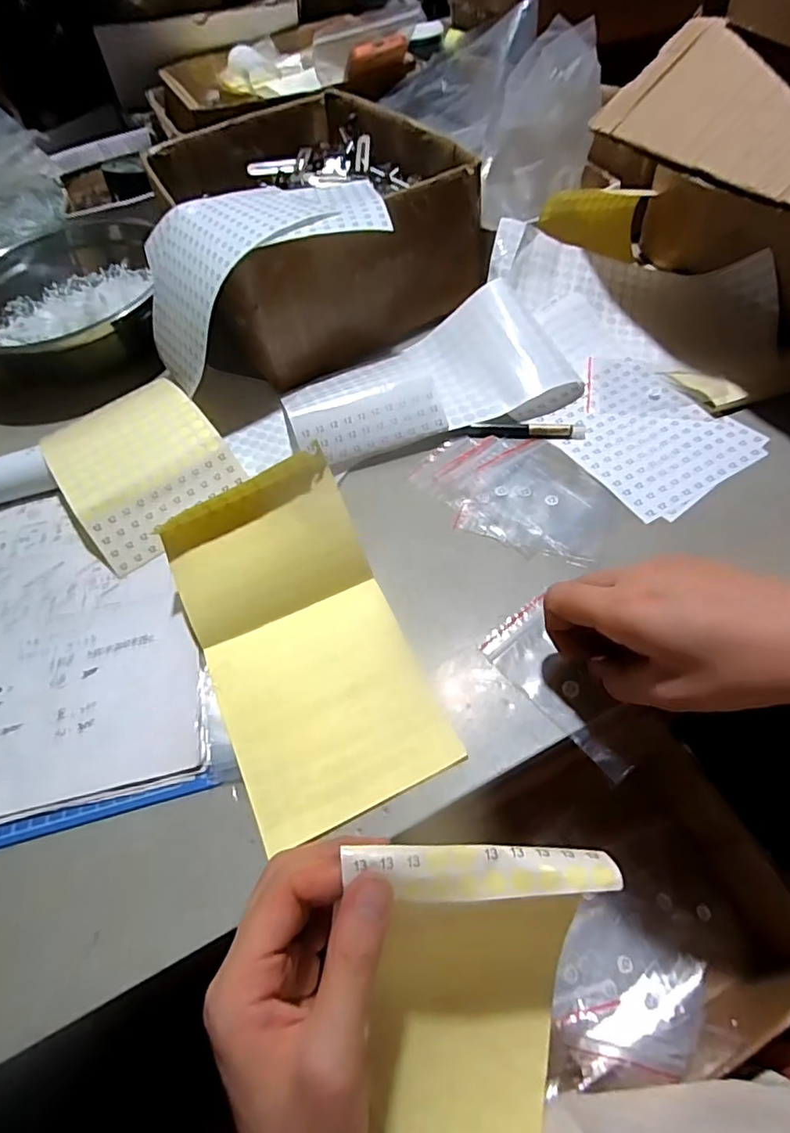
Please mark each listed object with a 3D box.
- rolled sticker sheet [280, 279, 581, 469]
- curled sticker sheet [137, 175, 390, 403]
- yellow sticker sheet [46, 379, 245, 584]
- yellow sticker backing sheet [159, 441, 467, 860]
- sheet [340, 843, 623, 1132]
[{"bbox_3d":[0.026,-0.165,0.478,0.245,0.036,0.125,-24,56,-9],"label":"rolled sticker sheet"},{"bbox_3d":[-0.124,-0.273,0.501,0.233,0.096,0.153,-24,56,-9],"label":"curled sticker sheet"},{"bbox_3d":[-0.213,-0.092,0.455,0.123,0.033,0.172,-34,58,-15],"label":"yellow sticker sheet"},{"bbox_3d":[-0.059,0.043,0.338,0.123,0.059,0.209,-23,57,-9],"label":"yellow sticker backing sheet"},{"bbox_3d":[0.035,0.225,0.269,0.109,0.080,0.196,4,104,6],"label":"sheet"}]

